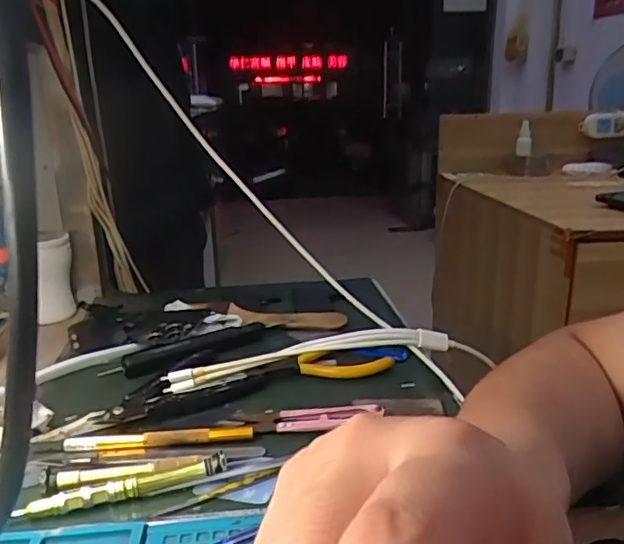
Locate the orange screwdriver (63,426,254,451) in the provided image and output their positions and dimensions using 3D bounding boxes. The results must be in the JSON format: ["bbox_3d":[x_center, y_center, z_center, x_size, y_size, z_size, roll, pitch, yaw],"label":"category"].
[{"bbox_3d":[-0.094,0.101,0.355,0.114,0.005,0.008,-2,17,-2],"label":"orange screwdriver"}]

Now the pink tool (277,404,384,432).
[{"bbox_3d":[0.011,0.094,0.372,0.065,0.009,0.019,-1,17,0],"label":"pink tool"}]

